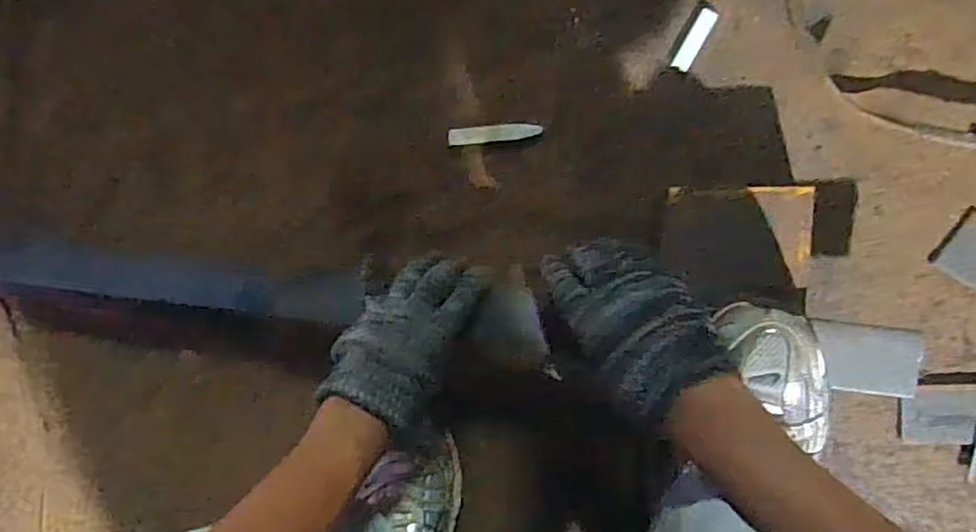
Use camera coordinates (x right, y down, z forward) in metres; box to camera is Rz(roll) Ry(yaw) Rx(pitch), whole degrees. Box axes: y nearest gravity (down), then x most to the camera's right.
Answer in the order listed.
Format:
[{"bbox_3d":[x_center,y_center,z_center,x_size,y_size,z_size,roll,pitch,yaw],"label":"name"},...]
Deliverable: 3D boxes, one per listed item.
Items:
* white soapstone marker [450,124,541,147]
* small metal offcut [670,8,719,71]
[{"bbox_3d":[0.005,-0.106,0.523,0.074,0.007,0.014,-4,98,7],"label":"white soapstone marker"},{"bbox_3d":[0.157,-0.172,0.492,0.013,0.004,0.048,29,101,2],"label":"small metal offcut"}]

